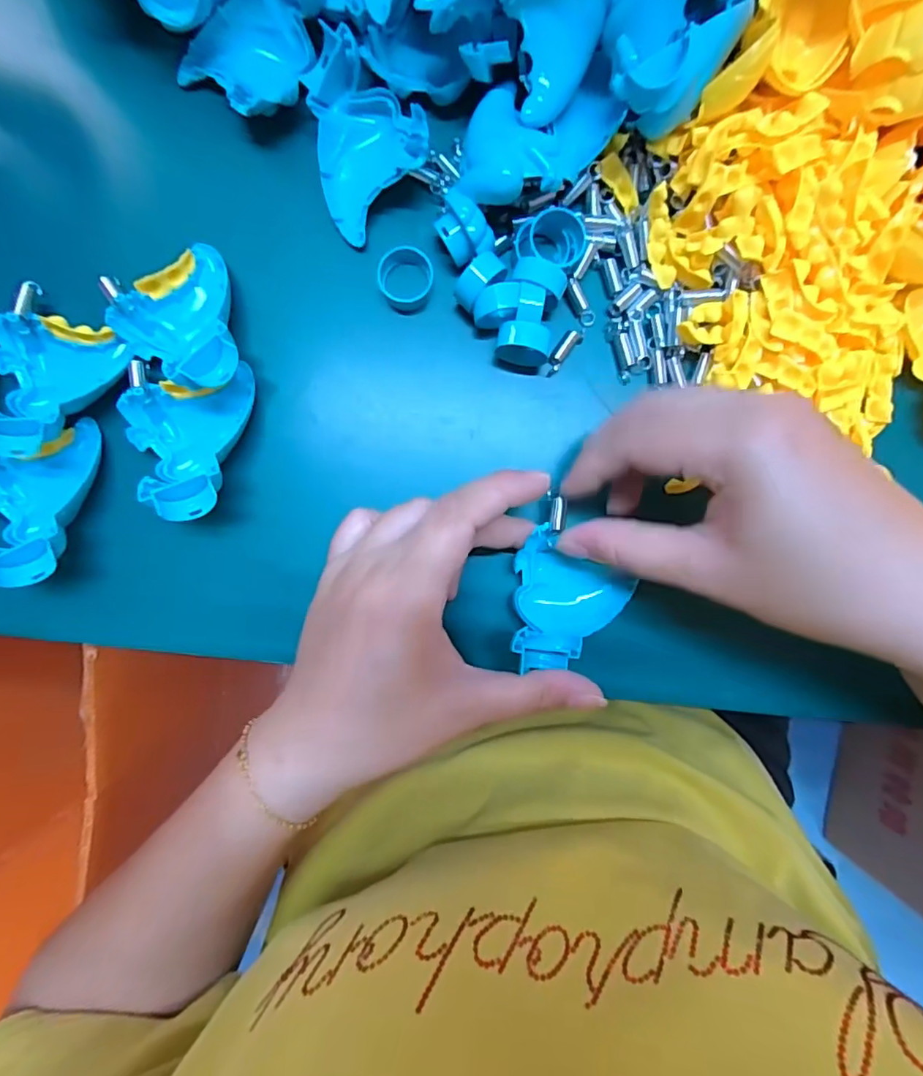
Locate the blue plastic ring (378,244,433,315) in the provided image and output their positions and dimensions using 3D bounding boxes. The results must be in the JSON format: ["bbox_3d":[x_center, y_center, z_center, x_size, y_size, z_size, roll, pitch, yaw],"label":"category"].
[{"bbox_3d":[-0.027,-0.123,0.257,0.024,0.015,0.027,9,91,-1],"label":"blue plastic ring"}]

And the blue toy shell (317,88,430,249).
[{"bbox_3d":[-0.040,-0.170,0.241,0.048,0.024,0.060,-5,92,-1],"label":"blue toy shell"}]

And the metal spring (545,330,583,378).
[{"bbox_3d":[0.049,-0.089,0.259,0.008,0.009,0.025,36,91,-2],"label":"metal spring"}]

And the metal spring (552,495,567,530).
[{"bbox_3d":[0.044,-0.011,0.241,0.006,0.004,0.016,8,79,-1],"label":"metal spring"}]

